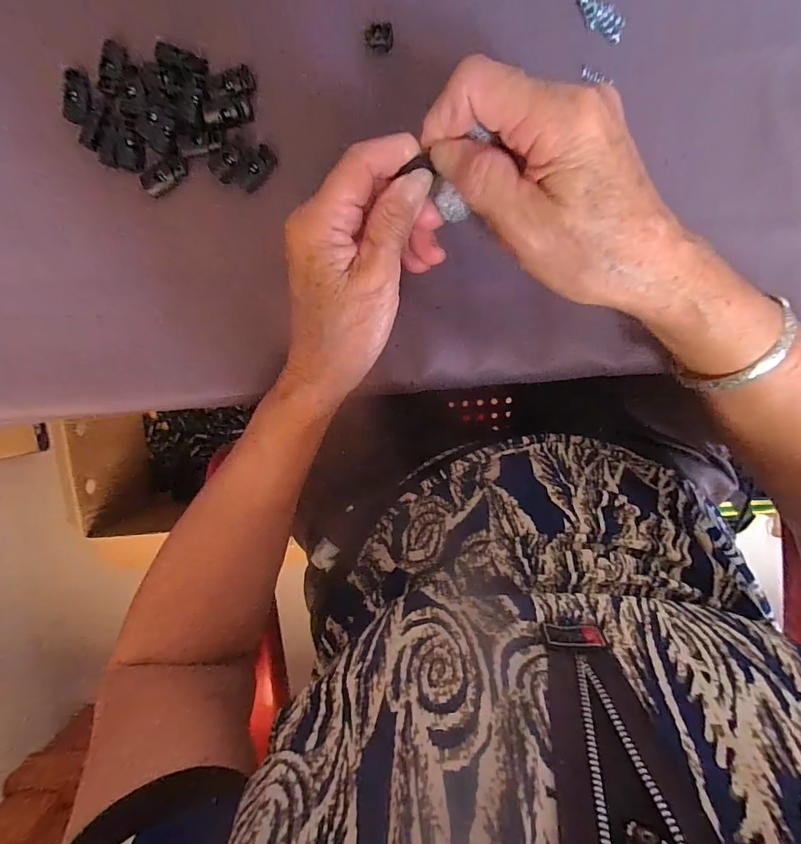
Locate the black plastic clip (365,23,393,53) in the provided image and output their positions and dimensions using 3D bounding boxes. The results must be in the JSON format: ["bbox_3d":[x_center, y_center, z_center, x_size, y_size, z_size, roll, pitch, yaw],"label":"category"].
[{"bbox_3d":[-0.013,-0.224,0.255,0.016,0.006,0.013,9,96,2],"label":"black plastic clip"}]

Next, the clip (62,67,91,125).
[{"bbox_3d":[-0.198,-0.199,0.268,0.018,0.005,0.028,10,96,2],"label":"clip"}]

